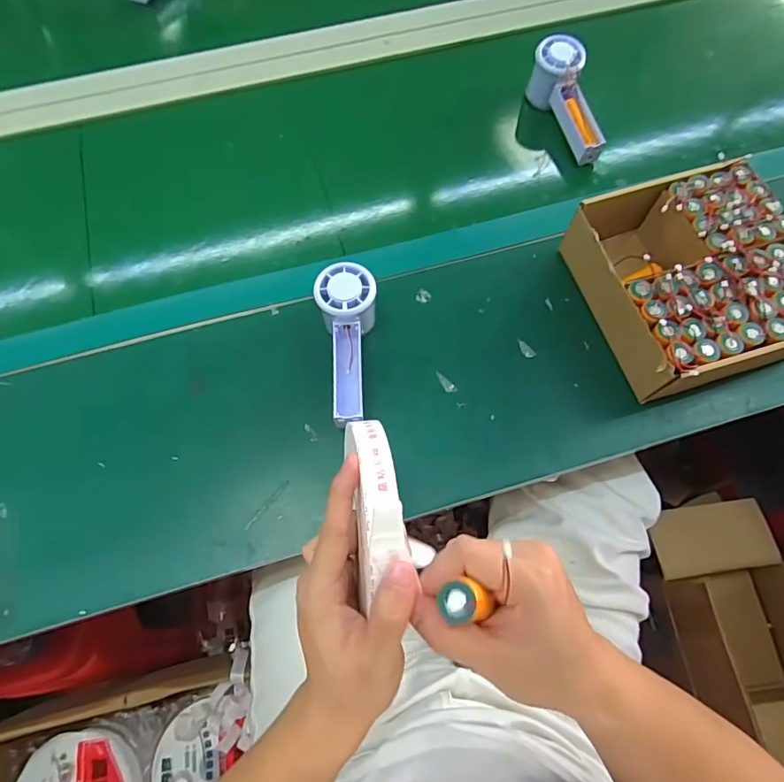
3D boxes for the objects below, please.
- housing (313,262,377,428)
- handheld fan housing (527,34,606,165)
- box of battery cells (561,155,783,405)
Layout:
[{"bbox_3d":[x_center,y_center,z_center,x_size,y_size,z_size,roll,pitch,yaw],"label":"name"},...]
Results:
[{"bbox_3d":[-0.042,-0.043,0.468,0.054,0.063,0.151,-2,83,-2],"label":"housing"},{"bbox_3d":[0.213,-0.345,0.596,0.042,0.066,0.153,-17,82,-8],"label":"handheld fan housing"},{"bbox_3d":[0.286,-0.106,0.474,0.182,0.078,0.190,-16,69,-6],"label":"box of battery cells"}]

